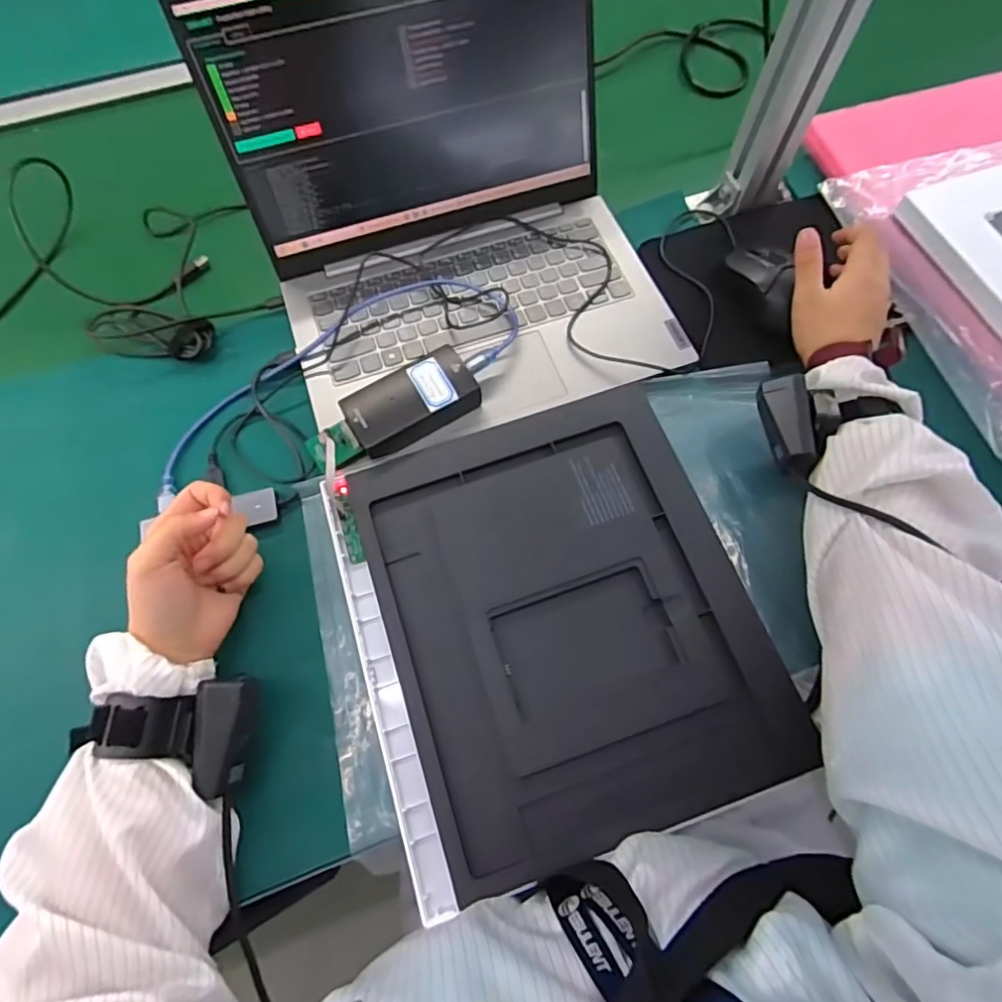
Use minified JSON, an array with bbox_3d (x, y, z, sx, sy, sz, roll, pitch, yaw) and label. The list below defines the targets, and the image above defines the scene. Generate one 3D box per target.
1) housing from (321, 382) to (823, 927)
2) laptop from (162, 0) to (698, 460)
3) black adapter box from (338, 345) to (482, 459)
[{"bbox_3d":[0.039,0.073,0.395,0.274,0.030,0.298,-17,69,-6],"label":"housing"},{"bbox_3d":[-0.035,-0.233,0.430,0.311,0.173,0.297,-19,69,-6],"label":"laptop"},{"bbox_3d":[-0.070,-0.076,0.446,0.101,0.030,0.053,-30,71,-10],"label":"black adapter box"}]

